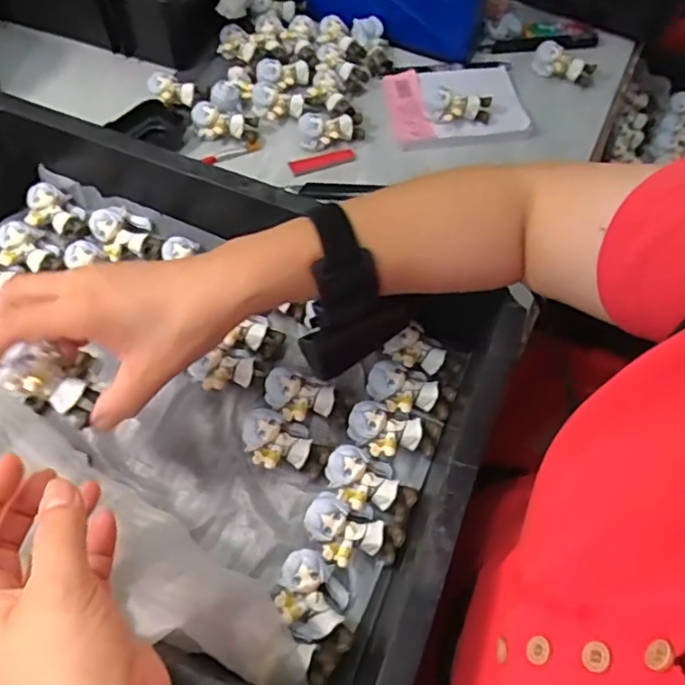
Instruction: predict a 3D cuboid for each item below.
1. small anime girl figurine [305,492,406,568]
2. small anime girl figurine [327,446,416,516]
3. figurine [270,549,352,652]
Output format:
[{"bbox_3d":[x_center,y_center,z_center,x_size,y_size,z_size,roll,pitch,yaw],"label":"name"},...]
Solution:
[{"bbox_3d":[0.006,0.125,0.394,0.064,0.021,0.041,22,61,-8],"label":"small anime girl figurine"},{"bbox_3d":[0.020,0.097,0.413,0.062,0.021,0.039,13,61,3],"label":"small anime girl figurine"},{"bbox_3d":[-0.017,0.158,0.365,0.040,0.022,0.059,-30,67,-19],"label":"figurine"}]

